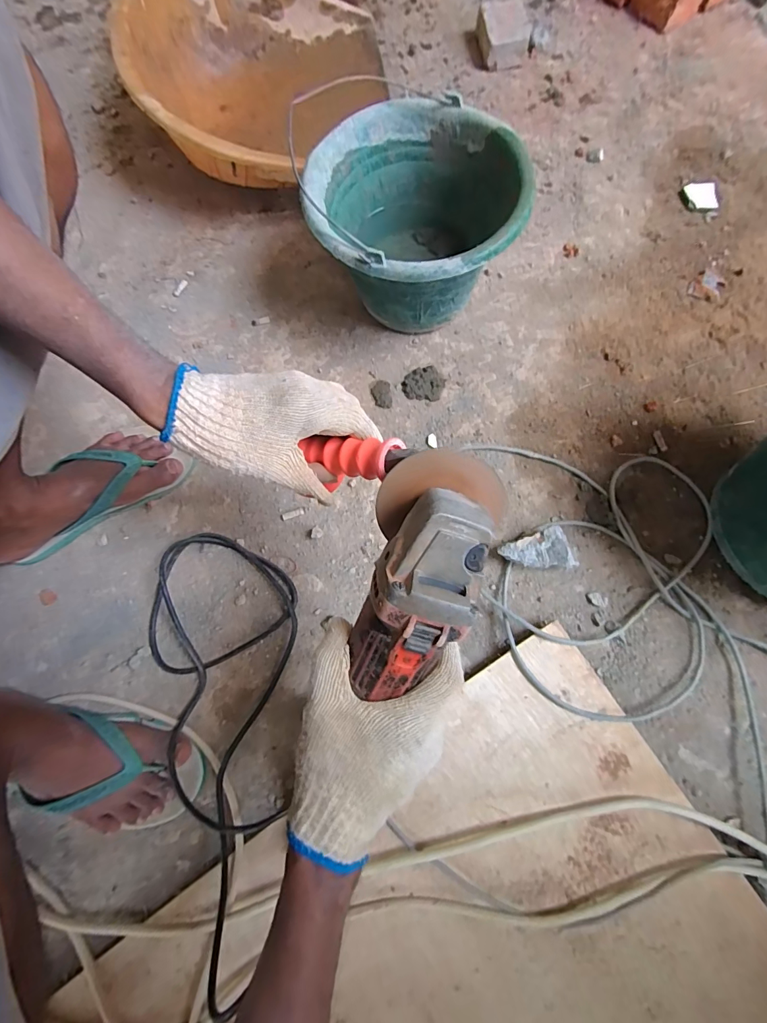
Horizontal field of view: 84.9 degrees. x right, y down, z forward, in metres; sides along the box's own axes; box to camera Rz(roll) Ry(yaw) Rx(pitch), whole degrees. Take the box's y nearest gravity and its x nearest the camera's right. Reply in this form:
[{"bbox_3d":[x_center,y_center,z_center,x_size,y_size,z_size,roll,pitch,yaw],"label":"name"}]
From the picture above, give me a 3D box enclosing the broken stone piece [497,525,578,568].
[{"bbox_3d":[0.194,0.058,0.537,0.085,0.046,0.054,-20,75,-4],"label":"broken stone piece"}]

